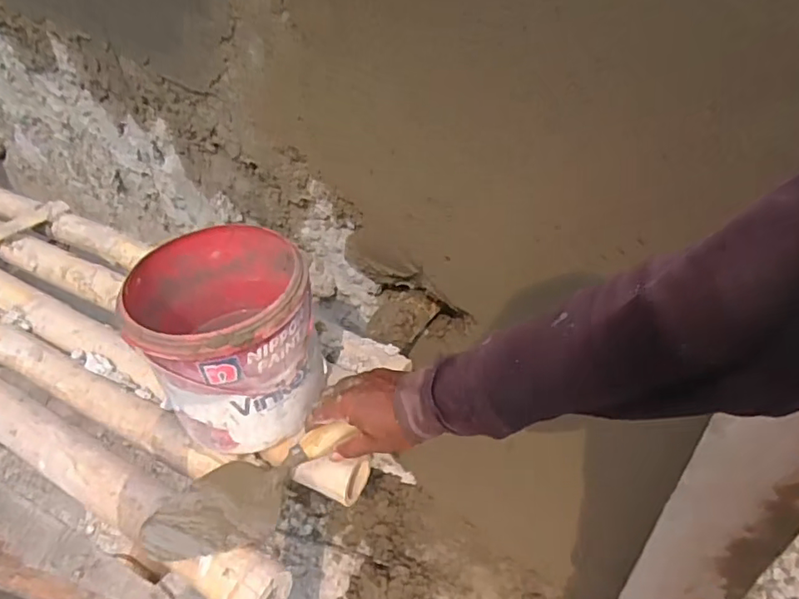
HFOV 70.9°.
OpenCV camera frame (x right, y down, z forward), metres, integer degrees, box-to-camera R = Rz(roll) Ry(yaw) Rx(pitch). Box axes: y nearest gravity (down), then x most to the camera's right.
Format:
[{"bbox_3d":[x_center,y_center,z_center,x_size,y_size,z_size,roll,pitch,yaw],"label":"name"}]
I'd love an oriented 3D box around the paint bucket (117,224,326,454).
[{"bbox_3d":[-0.180,0.043,0.621,0.174,0.181,0.178,-8,43,-6],"label":"paint bucket"}]

